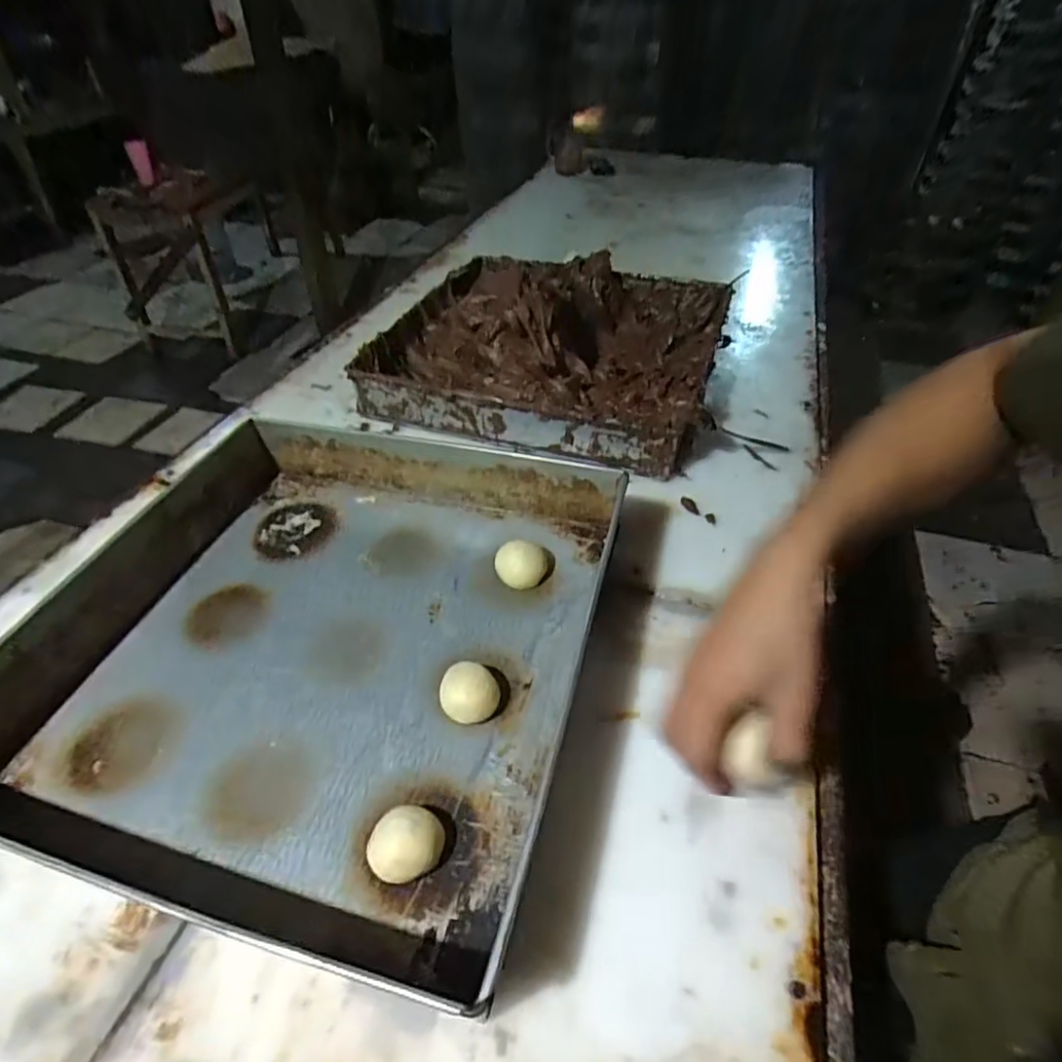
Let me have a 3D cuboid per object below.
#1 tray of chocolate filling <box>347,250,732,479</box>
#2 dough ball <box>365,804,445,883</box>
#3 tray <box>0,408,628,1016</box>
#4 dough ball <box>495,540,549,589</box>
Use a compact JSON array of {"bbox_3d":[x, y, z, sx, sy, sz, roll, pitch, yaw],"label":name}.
[{"bbox_3d":[0.031,-0.266,0.807,0.405,0.126,0.411,10,44,12],"label":"tray of chocolate filling"},{"bbox_3d":[-0.078,0.198,0.383,0.045,0.028,0.040,4,43,5],"label":"dough ball"},{"bbox_3d":[-0.164,0.076,0.487,0.412,0.070,0.406,11,44,13],"label":"tray"},{"bbox_3d":[-0.008,0.032,0.545,0.046,0.034,0.040,-5,43,-4],"label":"dough ball"}]

